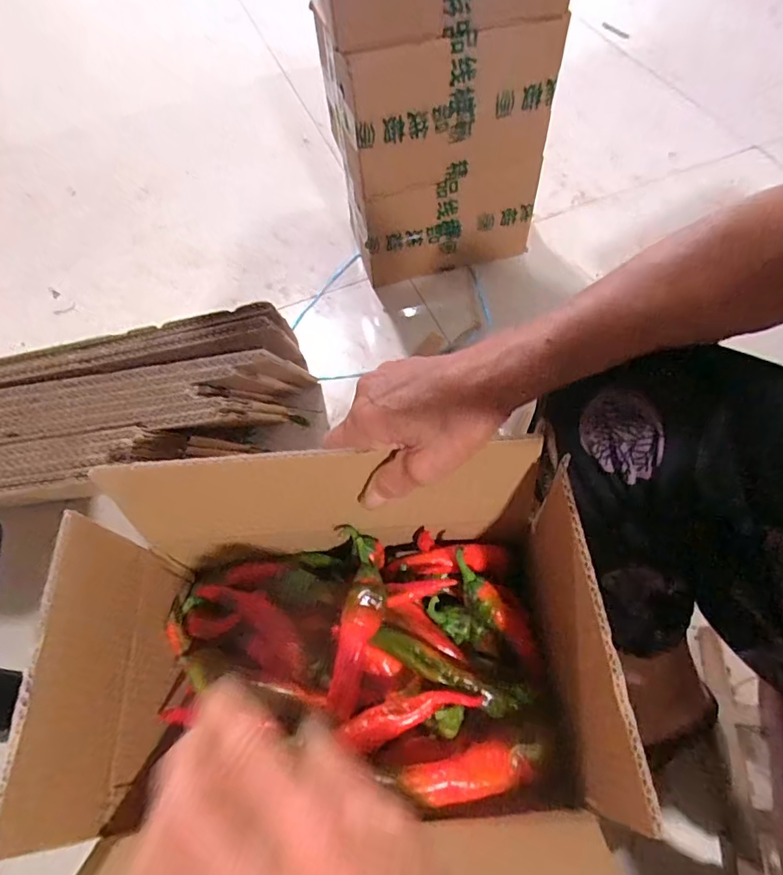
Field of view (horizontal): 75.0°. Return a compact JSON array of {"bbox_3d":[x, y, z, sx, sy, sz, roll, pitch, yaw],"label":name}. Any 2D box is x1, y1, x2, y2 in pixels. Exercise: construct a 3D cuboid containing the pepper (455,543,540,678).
[{"bbox_3d":[0.074,0.119,0.358,0.027,0.018,0.097,-39,92,-17],"label":"pepper"}]

